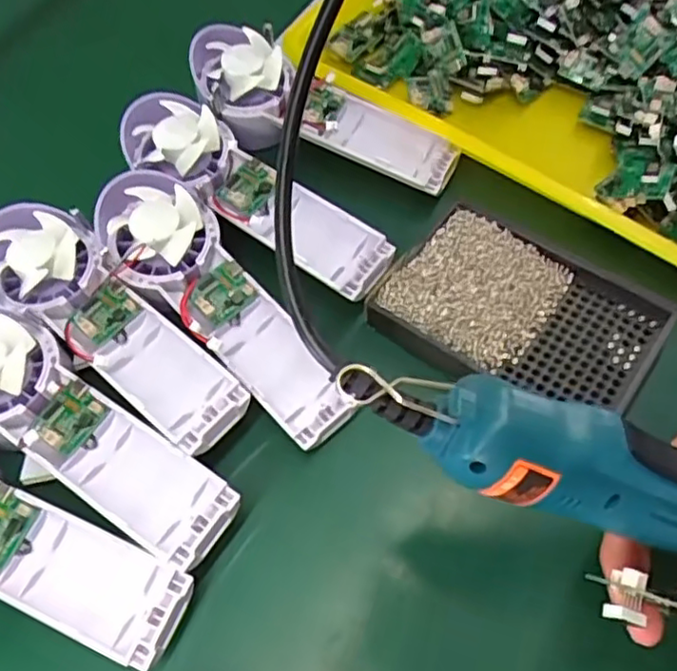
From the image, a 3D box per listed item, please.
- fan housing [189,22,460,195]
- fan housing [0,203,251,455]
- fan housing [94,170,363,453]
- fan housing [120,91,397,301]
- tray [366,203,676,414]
[{"bbox_3d":[-0.010,-0.139,0.418,0.177,0.043,0.063,25,66,2],"label":"fan housing"},{"bbox_3d":[-0.118,-0.009,0.335,0.170,0.026,0.054,36,70,20],"label":"fan housing"},{"bbox_3d":[-0.061,-0.019,0.344,0.059,0.051,0.169,-41,67,-16],"label":"fan housing"},{"bbox_3d":[-0.047,-0.085,0.368,0.168,0.036,0.048,31,68,18],"label":"fan housing"},{"bbox_3d":[0.094,-0.011,0.345,0.136,0.016,0.087,28,68,17],"label":"tray"}]

